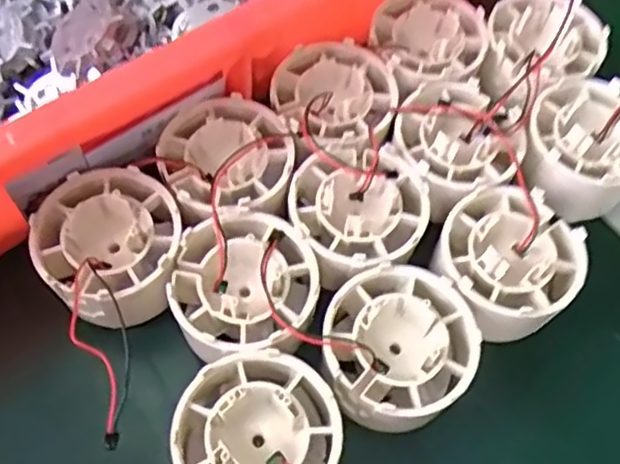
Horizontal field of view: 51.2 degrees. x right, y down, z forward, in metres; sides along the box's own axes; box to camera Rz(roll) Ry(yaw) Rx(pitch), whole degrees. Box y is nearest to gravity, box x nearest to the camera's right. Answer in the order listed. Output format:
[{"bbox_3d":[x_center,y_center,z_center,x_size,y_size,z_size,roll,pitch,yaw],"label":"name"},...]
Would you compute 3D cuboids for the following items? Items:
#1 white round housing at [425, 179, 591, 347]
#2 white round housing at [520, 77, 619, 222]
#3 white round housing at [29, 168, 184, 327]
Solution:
[{"bbox_3d":[0.072,0.015,0.246,0.053,0.039,0.049,1,62,-2],"label":"white round housing"},{"bbox_3d":[0.114,-0.033,0.275,0.053,0.037,0.053,1,62,-2],"label":"white round housing"},{"bbox_3d":[-0.072,0.005,0.236,0.051,0.026,0.053,1,62,-2],"label":"white round housing"}]

